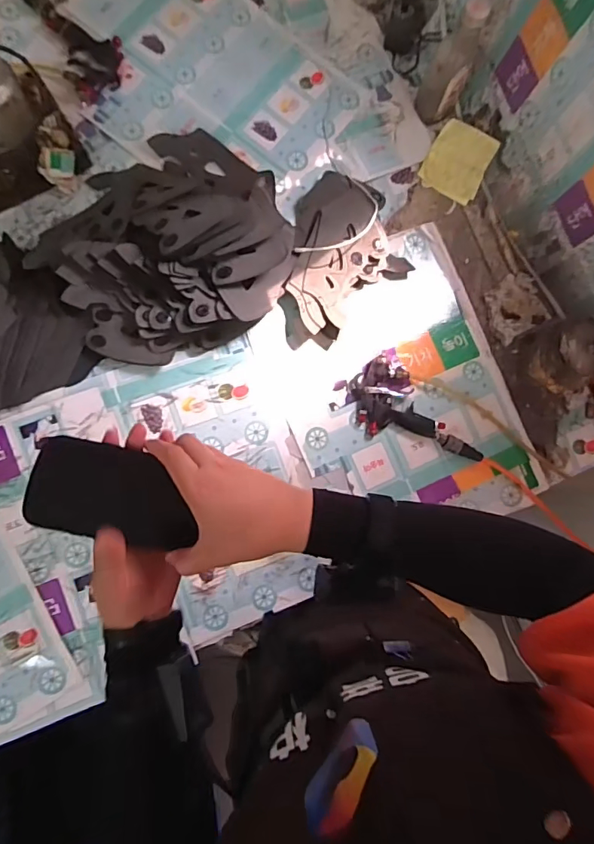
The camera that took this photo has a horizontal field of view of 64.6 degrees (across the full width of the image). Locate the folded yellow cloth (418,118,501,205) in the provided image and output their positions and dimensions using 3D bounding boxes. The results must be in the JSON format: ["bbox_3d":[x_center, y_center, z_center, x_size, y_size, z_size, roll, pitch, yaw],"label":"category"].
[{"bbox_3d":[0.306,-0.494,0.893,0.112,0.019,0.126,25,102,3],"label":"folded yellow cloth"}]

